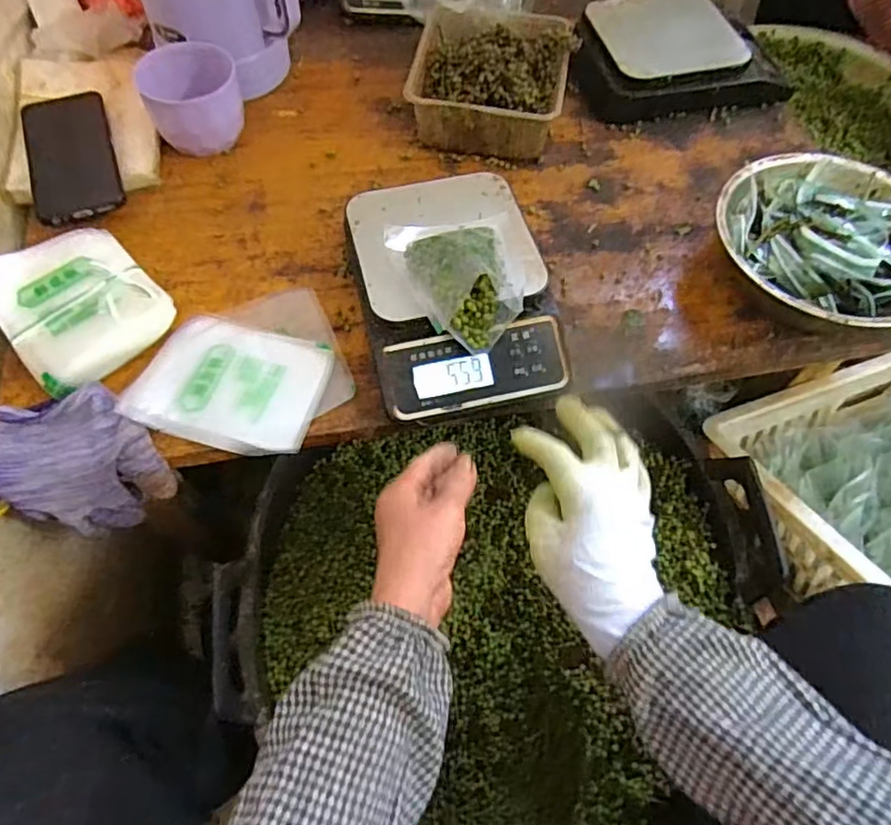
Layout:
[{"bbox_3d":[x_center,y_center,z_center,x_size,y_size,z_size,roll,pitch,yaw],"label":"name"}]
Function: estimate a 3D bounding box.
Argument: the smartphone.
[{"bbox_3d":[-0.353,-0.244,0.591,0.073,0.011,0.170,-19,64,-11],"label":"smartphone"}]

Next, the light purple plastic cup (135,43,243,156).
[{"bbox_3d":[-0.244,-0.306,0.610,0.087,0.061,0.083,1,62,-1],"label":"light purple plastic cup"}]

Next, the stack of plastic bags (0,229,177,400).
[{"bbox_3d":[-0.300,-0.092,0.506,0.111,0.025,0.135,-39,70,-19],"label":"stack of plastic bags"}]

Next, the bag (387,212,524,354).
[{"bbox_3d":[0.014,-0.108,0.474,0.097,0.049,0.125,-11,63,-7],"label":"bag"}]

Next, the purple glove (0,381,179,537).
[{"bbox_3d":[-0.273,0.040,0.487,0.117,0.074,0.093,-15,64,-9],"label":"purple glove"}]

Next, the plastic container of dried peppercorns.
[{"bbox_3d":[0.048,-0.351,0.647,0.152,0.053,0.171,10,62,4],"label":"plastic container of dried peppercorns"}]

